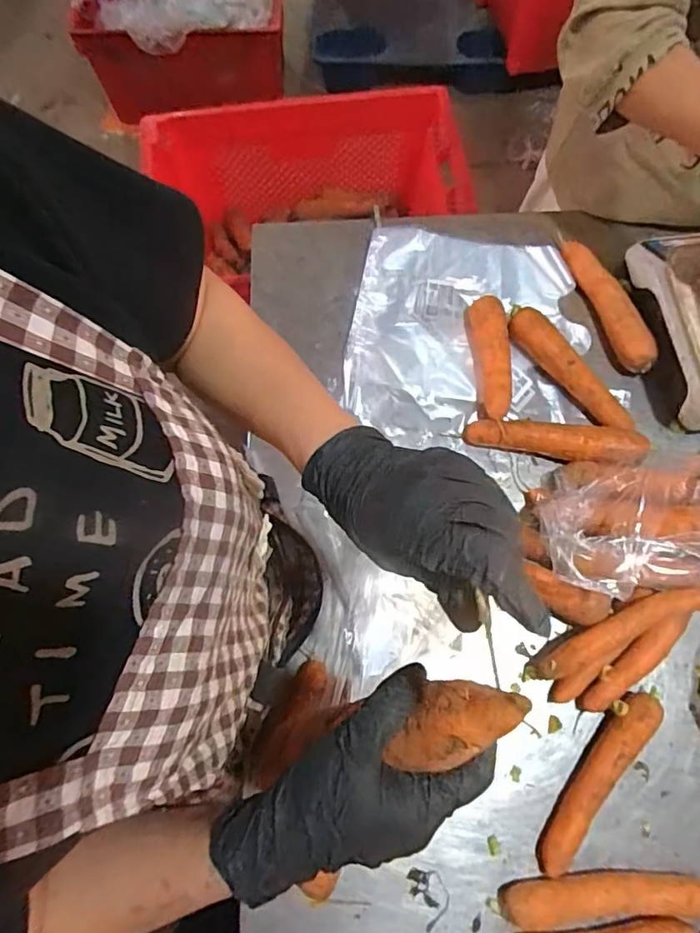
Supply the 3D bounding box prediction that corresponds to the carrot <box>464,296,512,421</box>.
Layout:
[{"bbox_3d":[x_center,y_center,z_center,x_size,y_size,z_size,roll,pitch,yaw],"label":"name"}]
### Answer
[{"bbox_3d":[0.176,-0.137,0.683,0.044,0.035,0.169,-3,72,-1],"label":"carrot"}]

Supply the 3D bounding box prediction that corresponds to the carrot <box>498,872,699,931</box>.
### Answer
[{"bbox_3d":[0.250,0.410,0.517,0.210,0.035,0.039,-4,72,-1],"label":"carrot"}]

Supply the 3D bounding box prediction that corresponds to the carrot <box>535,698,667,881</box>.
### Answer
[{"bbox_3d":[0.247,0.314,0.546,0.035,0.038,0.194,37,76,11],"label":"carrot"}]

